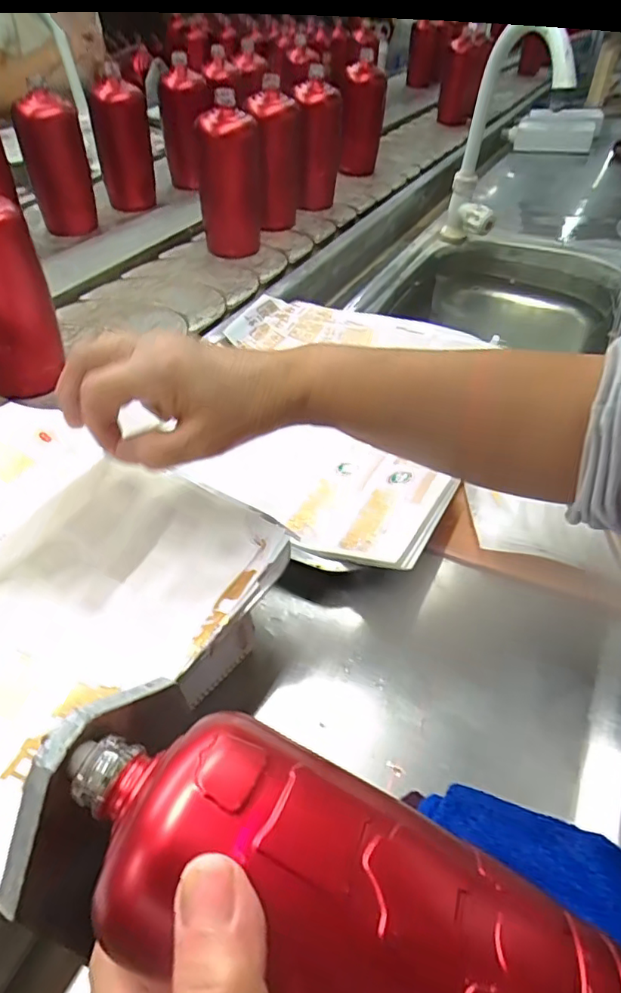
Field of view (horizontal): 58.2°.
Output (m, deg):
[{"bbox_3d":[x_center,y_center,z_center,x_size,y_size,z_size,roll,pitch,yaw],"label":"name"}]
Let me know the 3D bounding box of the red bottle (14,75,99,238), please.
[{"bbox_3d":[-0.370,-0.483,0.826,0.070,0.184,0.077,-31,54,-30],"label":"red bottle"}]

